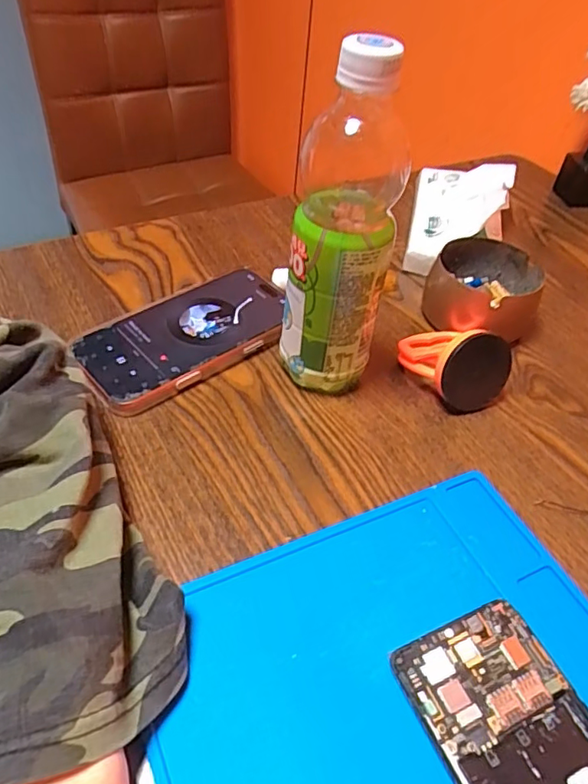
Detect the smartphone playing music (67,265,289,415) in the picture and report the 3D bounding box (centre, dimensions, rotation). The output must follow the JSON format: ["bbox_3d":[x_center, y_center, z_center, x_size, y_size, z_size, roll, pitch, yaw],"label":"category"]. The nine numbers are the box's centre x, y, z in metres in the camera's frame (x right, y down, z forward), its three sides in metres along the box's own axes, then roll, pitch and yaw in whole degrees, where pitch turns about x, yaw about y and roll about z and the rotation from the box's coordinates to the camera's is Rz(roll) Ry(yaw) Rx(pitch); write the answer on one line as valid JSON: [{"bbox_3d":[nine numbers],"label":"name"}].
[{"bbox_3d":[-0.075,-0.043,0.422,0.165,0.017,0.080,-31,56,-32],"label":"smartphone playing music"}]

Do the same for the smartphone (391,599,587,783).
[{"bbox_3d":[0.107,0.162,0.242,0.072,0.007,0.137,-16,49,-22],"label":"smartphone"}]

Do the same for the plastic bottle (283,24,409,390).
[{"bbox_3d":[0.029,-0.091,0.346,0.058,0.212,0.063,8,45,1],"label":"plastic bottle"}]

